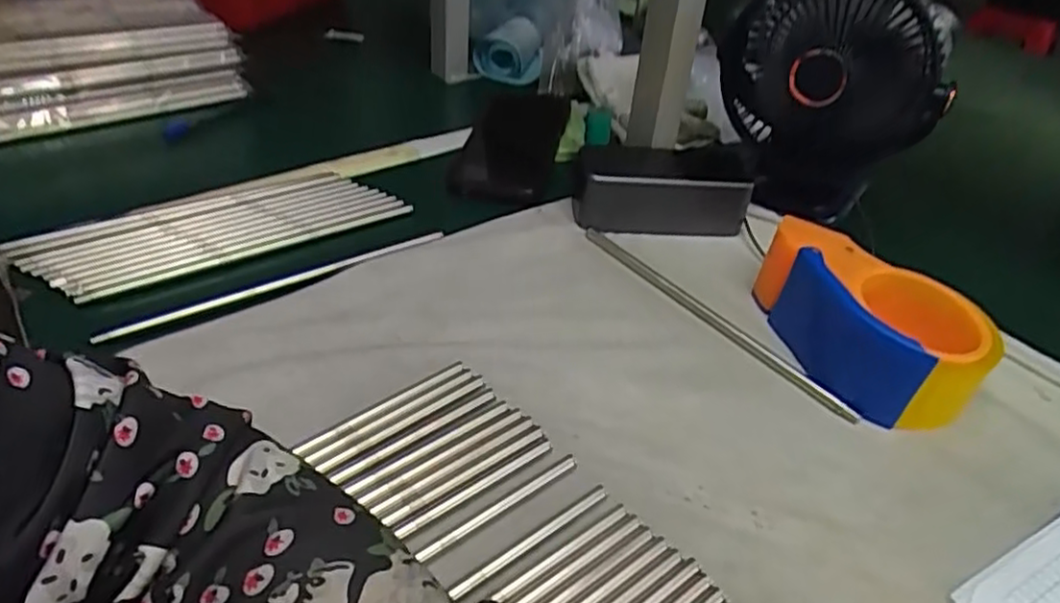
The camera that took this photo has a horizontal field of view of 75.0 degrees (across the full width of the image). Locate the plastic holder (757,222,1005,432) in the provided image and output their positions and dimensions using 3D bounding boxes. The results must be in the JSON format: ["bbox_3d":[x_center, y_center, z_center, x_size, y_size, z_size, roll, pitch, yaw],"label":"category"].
[{"bbox_3d":[0.210,0.008,0.429,0.084,0.060,0.139,-5,39,-16],"label":"plastic holder"}]

